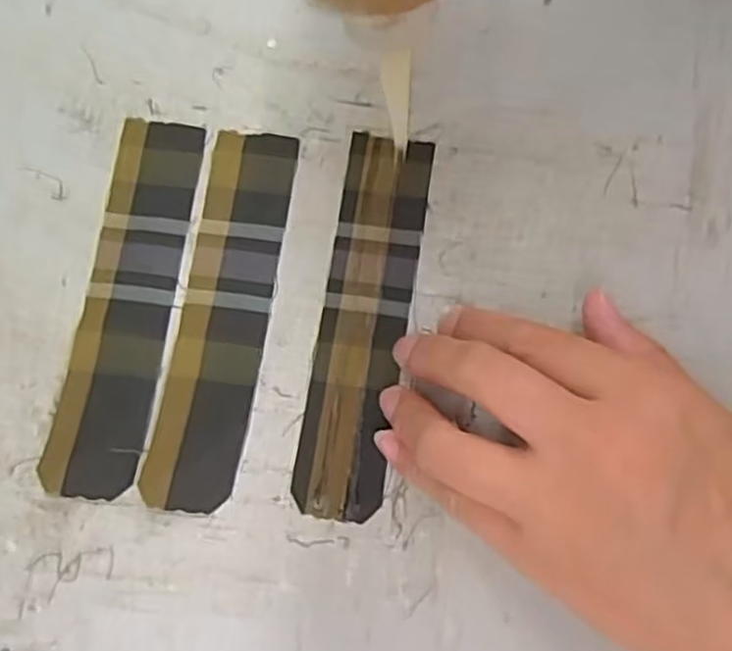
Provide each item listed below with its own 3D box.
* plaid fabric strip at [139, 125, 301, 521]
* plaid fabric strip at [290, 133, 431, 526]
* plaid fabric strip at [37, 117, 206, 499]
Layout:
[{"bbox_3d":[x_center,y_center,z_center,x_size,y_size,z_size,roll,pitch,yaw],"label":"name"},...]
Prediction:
[{"bbox_3d":[-0.051,-0.005,0.276,0.031,0.005,0.139,9,77,-2],"label":"plaid fabric strip"},{"bbox_3d":[0.000,-0.003,0.278,0.031,0.004,0.141,10,79,1],"label":"plaid fabric strip"},{"bbox_3d":[-0.087,-0.010,0.275,0.032,0.008,0.139,7,78,1],"label":"plaid fabric strip"}]

